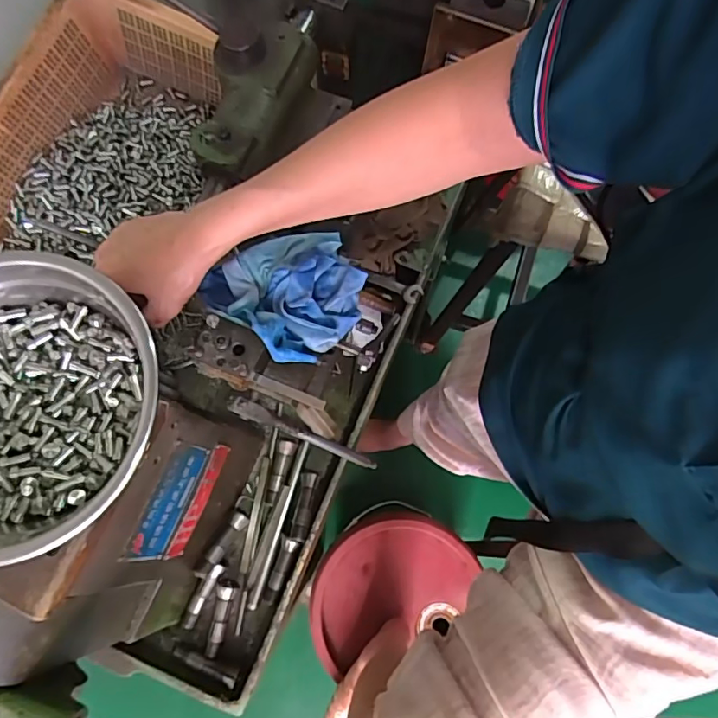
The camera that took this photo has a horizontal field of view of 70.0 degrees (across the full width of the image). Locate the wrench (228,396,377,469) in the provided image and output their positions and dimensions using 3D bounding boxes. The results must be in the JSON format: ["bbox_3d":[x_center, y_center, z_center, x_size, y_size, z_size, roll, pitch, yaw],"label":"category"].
[{"bbox_3d":[-0.050,0.081,0.530,0.195,0.010,0.015,32,75,-36],"label":"wrench"}]

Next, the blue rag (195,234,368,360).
[{"bbox_3d":[-0.055,-0.056,0.411,0.113,0.032,0.106,-39,79,-8],"label":"blue rag"}]

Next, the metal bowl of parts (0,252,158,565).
[{"bbox_3d":[-0.209,0.023,0.306,0.157,0.052,0.167,0,77,1],"label":"metal bowl of parts"}]

